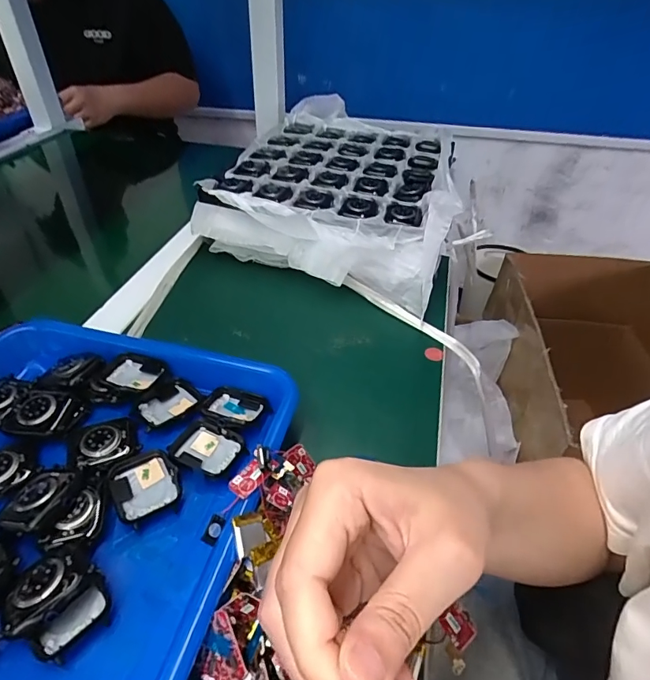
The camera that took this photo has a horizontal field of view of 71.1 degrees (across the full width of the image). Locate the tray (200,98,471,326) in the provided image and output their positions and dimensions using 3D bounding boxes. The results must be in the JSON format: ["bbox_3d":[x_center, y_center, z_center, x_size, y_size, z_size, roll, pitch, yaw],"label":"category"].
[{"bbox_3d":[0.028,-0.187,0.553,0.270,0.080,0.316,14,43,14],"label":"tray"}]

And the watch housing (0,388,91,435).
[{"bbox_3d":[-0.192,0.051,0.312,0.046,0.015,0.036,7,41,7],"label":"watch housing"}]

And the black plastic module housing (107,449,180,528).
[{"bbox_3d":[-0.111,0.090,0.281,0.038,0.010,0.044,-24,47,-26],"label":"black plastic module housing"}]

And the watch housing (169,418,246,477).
[{"bbox_3d":[-0.078,0.071,0.302,0.042,0.007,0.035,15,43,15],"label":"watch housing"}]

